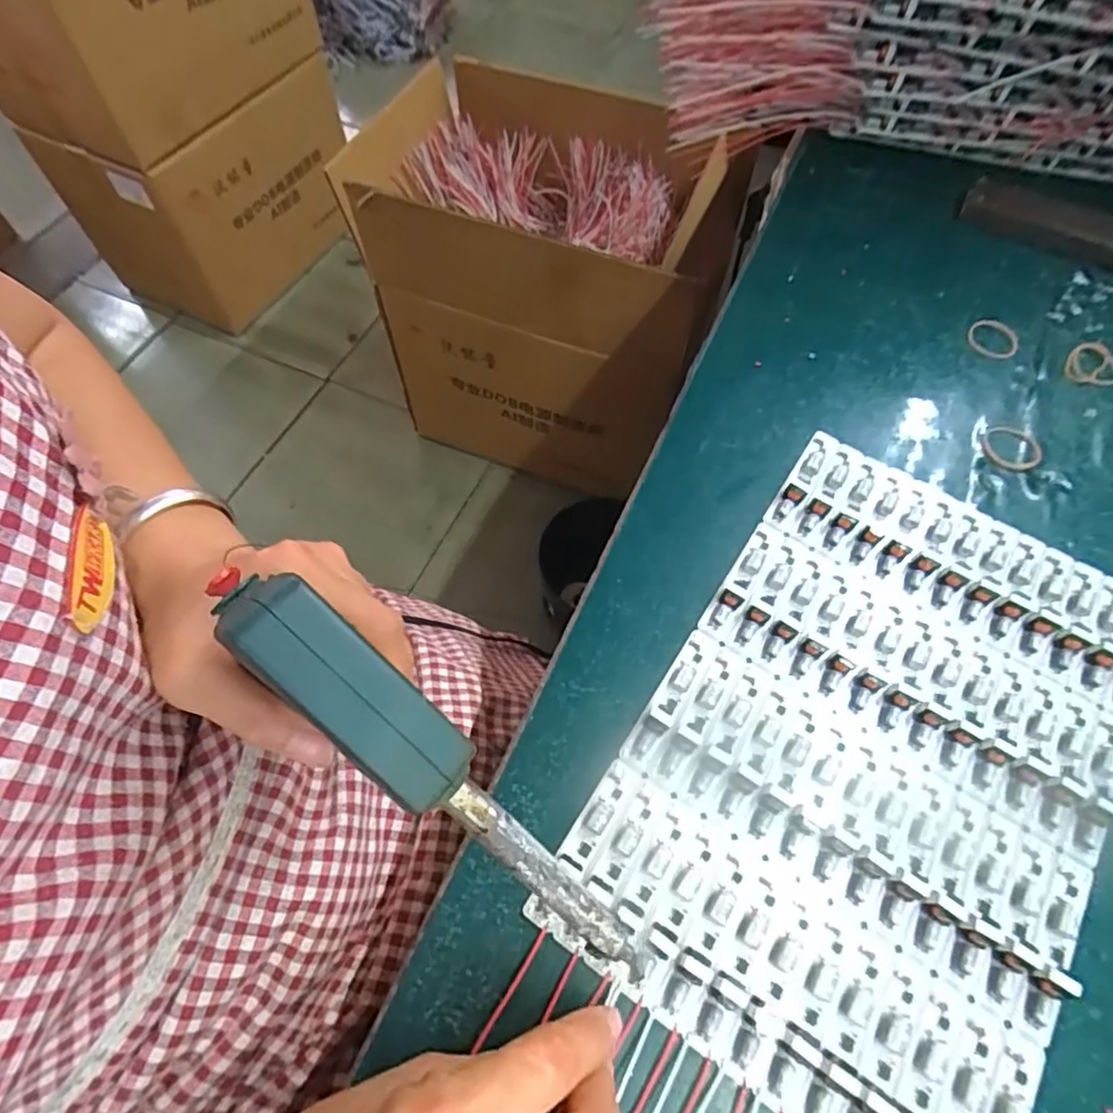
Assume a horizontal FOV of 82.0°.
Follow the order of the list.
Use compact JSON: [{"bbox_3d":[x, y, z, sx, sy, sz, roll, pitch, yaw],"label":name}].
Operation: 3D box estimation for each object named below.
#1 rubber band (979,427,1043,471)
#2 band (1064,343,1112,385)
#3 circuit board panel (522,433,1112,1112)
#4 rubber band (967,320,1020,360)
[{"bbox_3d":[0.259,-0.061,0.366,0.032,0.007,0.032,35,68,16],"label":"rubber band"},{"bbox_3d":[0.334,-0.118,0.397,0.039,0.004,0.030,-38,69,-18],"label":"band"},{"bbox_3d":[0.146,0.086,0.292,0.186,0.012,0.290,31,67,14],"label":"circuit board panel"},{"bbox_3d":[0.278,-0.138,0.407,0.030,0.006,0.032,31,67,14],"label":"rubber band"}]

